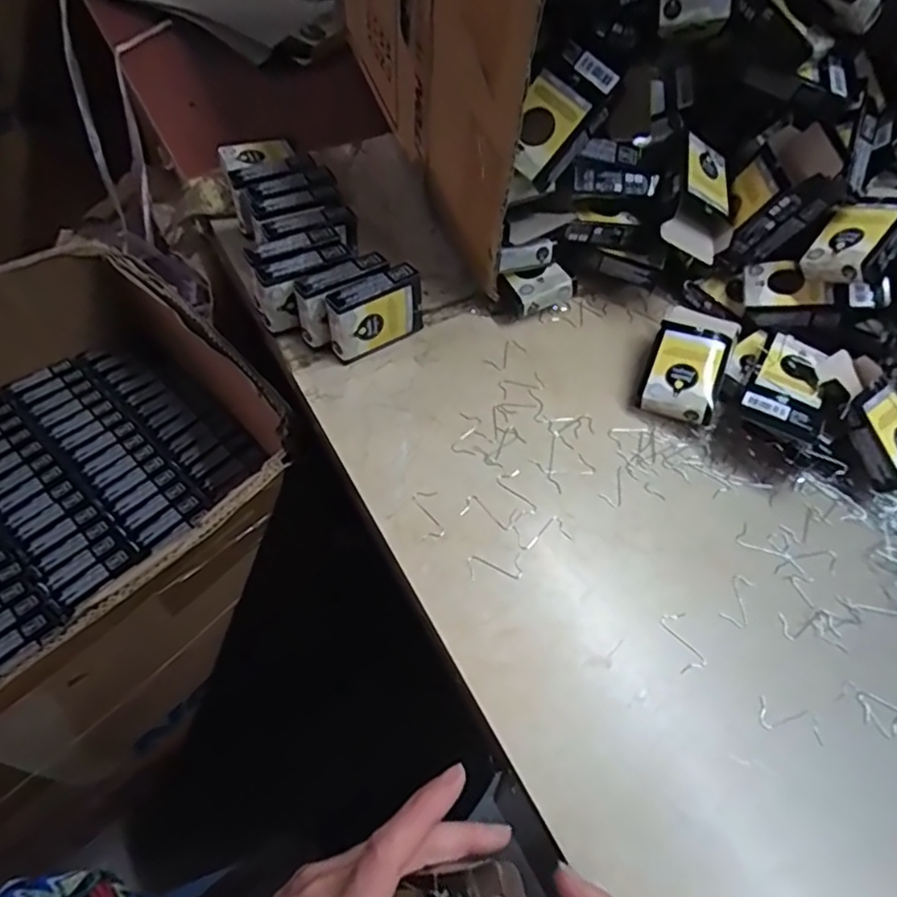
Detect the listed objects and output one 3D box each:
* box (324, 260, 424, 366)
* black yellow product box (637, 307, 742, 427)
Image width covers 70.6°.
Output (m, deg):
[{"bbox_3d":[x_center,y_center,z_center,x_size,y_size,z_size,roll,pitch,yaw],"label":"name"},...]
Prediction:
[{"bbox_3d":[-0.055,-0.102,0.486,0.075,0.059,0.024,-31,62,-23],"label":"box"},{"bbox_3d":[0.185,-0.063,0.490,0.059,0.039,0.094,25,57,13],"label":"black yellow product box"}]

